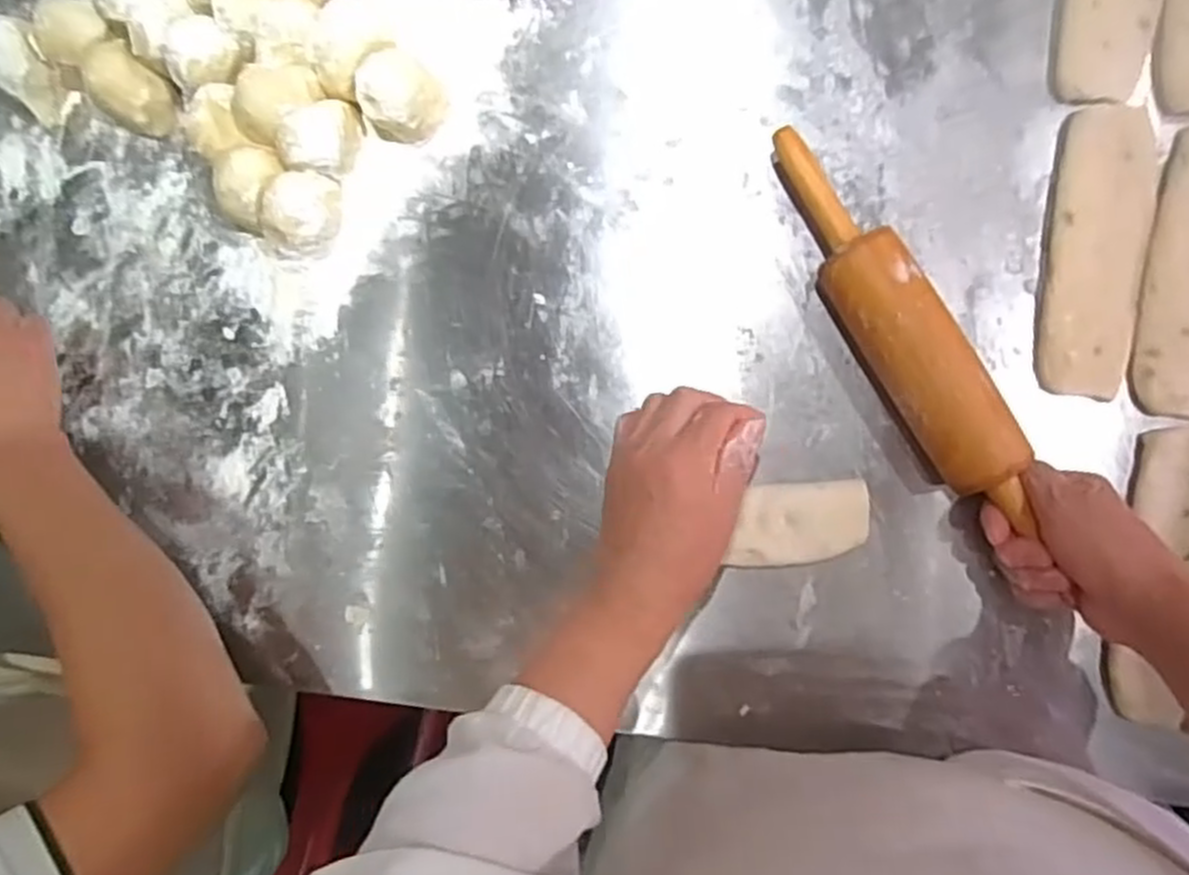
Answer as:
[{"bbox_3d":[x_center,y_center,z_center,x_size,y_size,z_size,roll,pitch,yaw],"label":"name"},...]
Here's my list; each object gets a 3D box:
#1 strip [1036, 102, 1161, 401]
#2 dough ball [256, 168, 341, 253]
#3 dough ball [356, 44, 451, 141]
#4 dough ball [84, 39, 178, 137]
[{"bbox_3d":[0.319,-0.117,0.494,0.059,0.009,0.178,5,91,8],"label":"strip"},{"bbox_3d":[-0.204,-0.156,0.546,0.050,0.045,0.055,9,92,8],"label":"dough ball"},{"bbox_3d":[-0.133,-0.237,0.538,0.050,0.046,0.051,0,91,8],"label":"dough ball"},{"bbox_3d":[-0.328,-0.248,0.563,0.042,0.052,0.050,27,94,7],"label":"dough ball"}]

